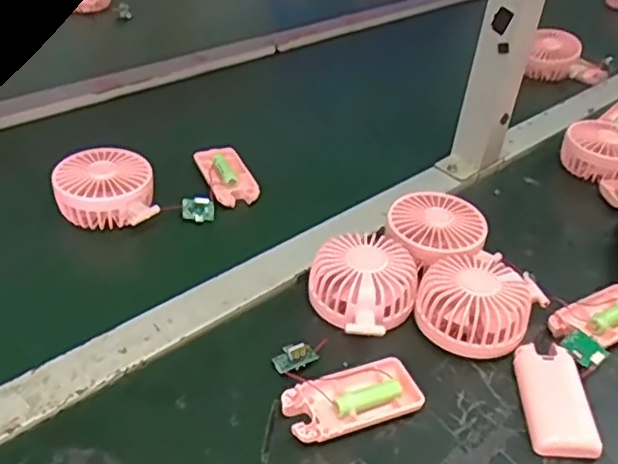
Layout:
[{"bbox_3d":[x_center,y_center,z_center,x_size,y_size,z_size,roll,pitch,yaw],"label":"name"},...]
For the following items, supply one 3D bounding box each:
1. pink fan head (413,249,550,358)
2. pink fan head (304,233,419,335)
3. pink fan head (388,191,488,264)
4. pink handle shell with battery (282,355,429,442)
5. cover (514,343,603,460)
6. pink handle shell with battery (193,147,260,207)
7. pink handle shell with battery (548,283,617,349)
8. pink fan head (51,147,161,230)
[{"bbox_3d":[0.140,0.056,0.523,0.100,0.043,0.085,-23,45,-32],"label":"pink fan head"},{"bbox_3d":[0.047,0.043,0.529,0.081,0.047,0.085,3,37,-2],"label":"pink fan head"},{"bbox_3d":[0.114,0.002,0.588,0.084,0.045,0.087,18,39,17],"label":"pink fan head"},{"bbox_3d":[0.030,0.118,0.454,0.094,0.015,0.048,-11,40,-21],"label":"pink handle shell with battery"},{"bbox_3d":[0.177,0.120,0.467,0.041,0.018,0.089,4,37,-1],"label":"cover"},{"bbox_3d":[-0.084,-0.058,0.663,0.045,0.015,0.085,-13,41,-22],"label":"pink handle shell with battery"},{"bbox_3d":[0.242,0.073,0.537,0.099,0.018,0.046,-18,43,-27],"label":"pink handle shell with battery"},{"bbox_3d":[-0.188,-0.041,0.598,0.086,0.036,0.086,3,37,-2],"label":"pink fan head"}]

